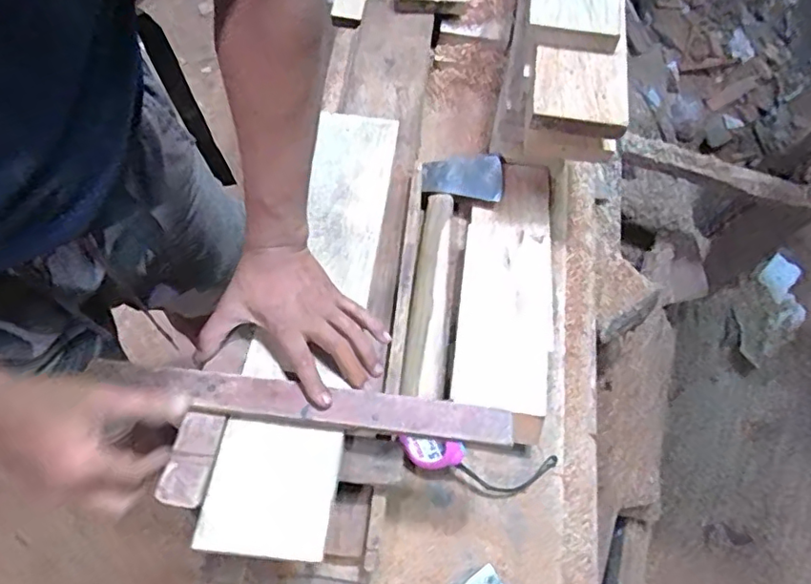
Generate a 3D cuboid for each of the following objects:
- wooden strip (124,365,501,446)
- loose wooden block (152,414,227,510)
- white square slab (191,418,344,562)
[{"bbox_3d":[-0.080,0.103,0.520,0.344,0.021,0.039,7,72,2],"label":"wooden strip"},{"bbox_3d":[-0.186,0.144,0.495,0.036,0.008,0.081,5,53,2],"label":"loose wooden block"},{"bbox_3d":[-0.115,0.167,0.492,0.105,0.007,0.107,9,53,-3],"label":"white square slab"}]

